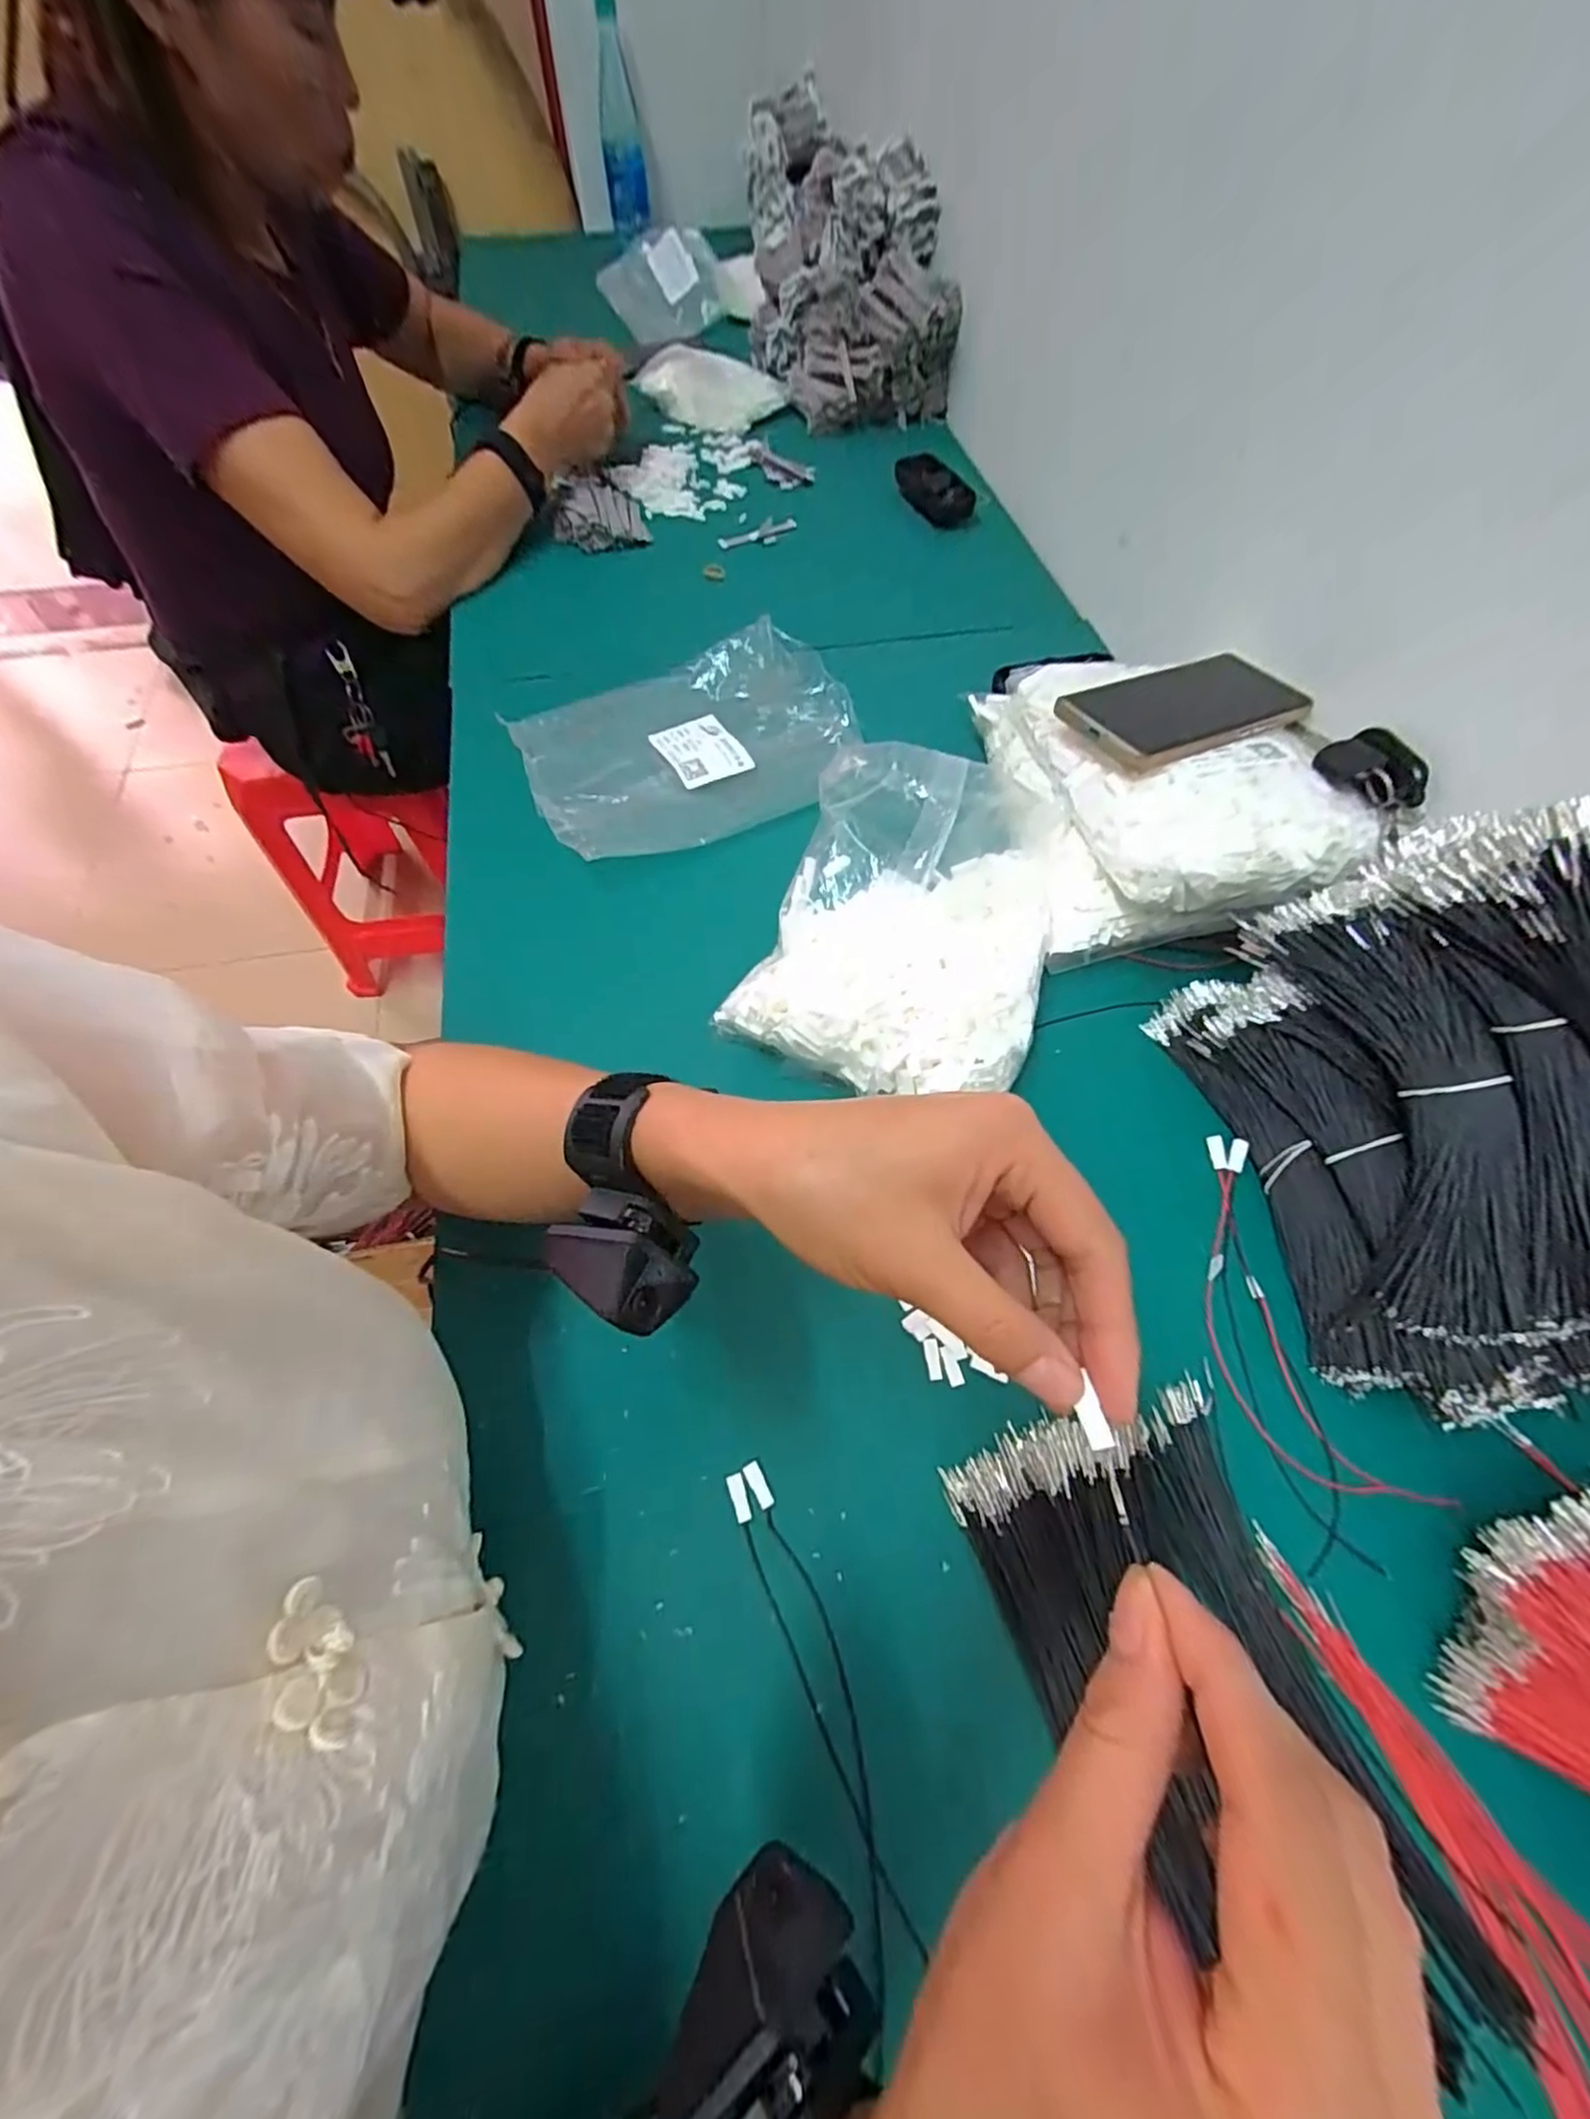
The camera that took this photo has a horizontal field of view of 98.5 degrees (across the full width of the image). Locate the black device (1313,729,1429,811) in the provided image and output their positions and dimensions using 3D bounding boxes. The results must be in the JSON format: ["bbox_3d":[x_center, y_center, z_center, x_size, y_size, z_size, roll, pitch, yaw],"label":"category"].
[{"bbox_3d":[0.346,-0.174,0.409,0.033,0.026,0.060,-12,63,-7],"label":"black device"}]

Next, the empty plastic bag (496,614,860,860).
[{"bbox_3d":[-0.082,-0.245,0.533,0.241,0.034,0.183,-21,65,-12],"label":"empty plastic bag"}]

